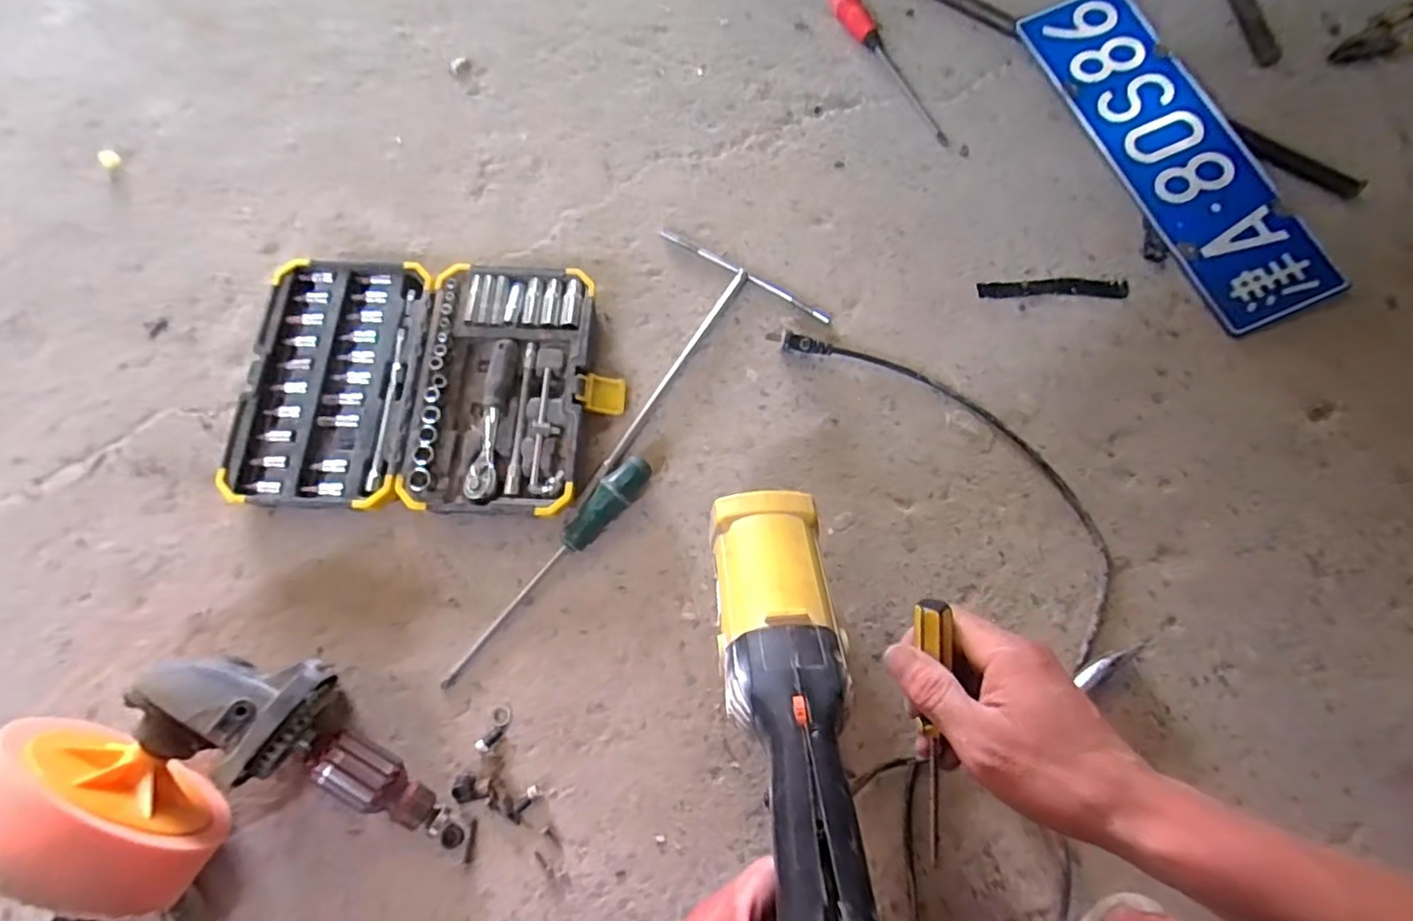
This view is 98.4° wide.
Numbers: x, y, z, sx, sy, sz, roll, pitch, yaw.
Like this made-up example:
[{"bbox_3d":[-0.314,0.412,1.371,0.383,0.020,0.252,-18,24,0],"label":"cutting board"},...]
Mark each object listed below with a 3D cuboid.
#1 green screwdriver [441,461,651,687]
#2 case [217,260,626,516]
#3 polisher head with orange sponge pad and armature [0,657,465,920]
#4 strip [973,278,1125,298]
[{"bbox_3d":[-0.132,0.088,0.507,0.026,0.034,0.237,40,75,11],"label":"green screwdriver"},{"bbox_3d":[-0.246,-0.068,0.554,0.313,0.033,0.230,3,72,-1],"label":"case"},{"bbox_3d":[-0.317,0.213,0.405,0.230,0.154,0.160,-12,72,-6],"label":"polisher head with orange sponge pad and armature"},{"bbox_3d":[0.346,-0.173,0.610,0.147,0.005,0.021,0,71,3],"label":"strip"}]

